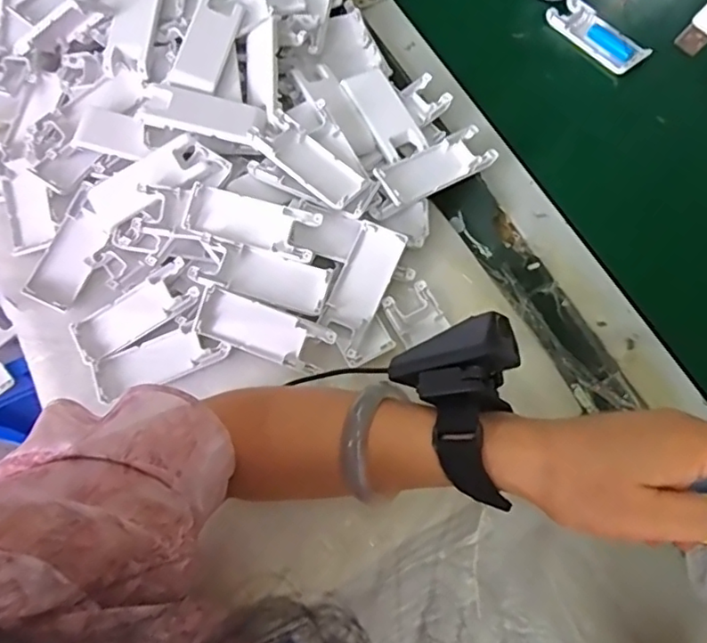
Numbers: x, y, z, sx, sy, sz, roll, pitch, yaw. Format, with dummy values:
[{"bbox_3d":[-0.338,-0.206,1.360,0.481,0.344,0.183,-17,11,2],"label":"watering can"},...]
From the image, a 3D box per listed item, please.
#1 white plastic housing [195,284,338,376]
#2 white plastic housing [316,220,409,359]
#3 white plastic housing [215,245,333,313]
[{"bbox_3d":[-0.068,0.007,0.447,0.101,0.012,0.041,17,96,7],"label":"white plastic housing"},{"bbox_3d":[0.005,-0.027,0.456,0.038,0.019,0.101,23,70,12],"label":"white plastic housing"},{"bbox_3d":[-0.060,-0.032,0.457,0.082,0.019,0.037,11,68,8],"label":"white plastic housing"}]

